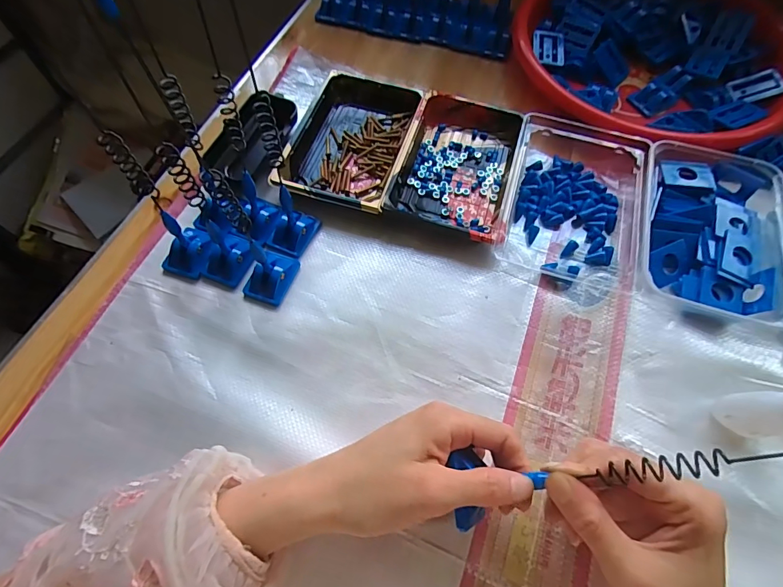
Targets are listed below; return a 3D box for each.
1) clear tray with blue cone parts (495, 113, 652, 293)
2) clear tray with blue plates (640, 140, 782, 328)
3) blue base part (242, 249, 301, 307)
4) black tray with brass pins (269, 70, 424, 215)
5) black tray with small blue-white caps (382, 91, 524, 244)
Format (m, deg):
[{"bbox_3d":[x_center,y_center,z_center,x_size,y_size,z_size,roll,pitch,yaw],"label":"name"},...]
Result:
[{"bbox_3d":[0.168,-0.095,0.384,0.111,0.031,0.172,14,64,7],"label":"clear tray with blue cone parts"},{"bbox_3d":[0.271,-0.055,0.361,0.113,0.036,0.157,15,64,7],"label":"clear tray with blue plates"},{"bbox_3d":[-0.101,-0.016,0.353,0.032,0.020,0.046,21,65,10],"label":"blue base part"},{"bbox_3d":[-0.038,-0.152,0.415,0.108,0.020,0.162,17,64,8],"label":"black tray with brass pins"},{"bbox_3d":[0.064,-0.126,0.403,0.104,0.021,0.168,14,64,6],"label":"black tray with small blue-white caps"}]

